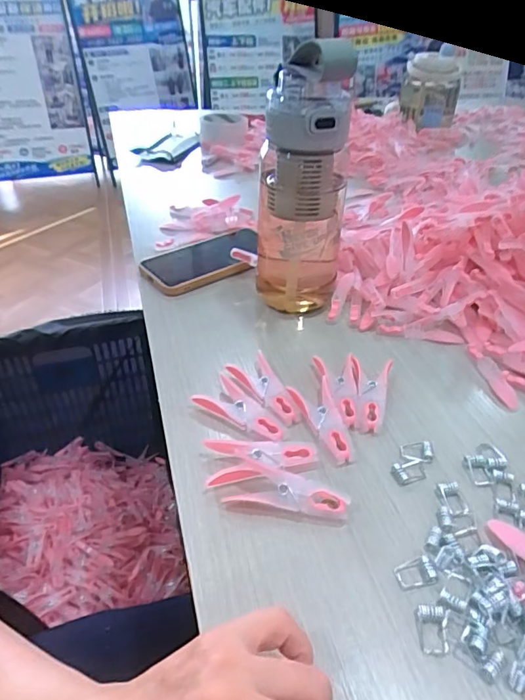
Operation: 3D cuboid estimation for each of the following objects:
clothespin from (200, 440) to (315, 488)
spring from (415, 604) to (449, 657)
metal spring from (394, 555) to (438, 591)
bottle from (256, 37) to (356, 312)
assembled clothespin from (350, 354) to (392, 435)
[{"bbox_3d":[0.000,0.076,0.342,0.076,0.015,0.031,-3,39,-7],"label":"clothespin"},{"bbox_3d":[0.091,0.148,0.260,0.016,0.004,0.024,3,38,1],"label":"spring"},{"bbox_3d":[0.089,0.129,0.283,0.023,0.004,0.016,-7,39,-11],"label":"metal spring"},{"bbox_3d":[0.034,-0.140,0.439,0.083,0.221,0.082,5,38,4],"label":"bottle"},{"bbox_3d":[0.086,0.034,0.394,0.032,0.012,0.076,8,39,8],"label":"assembled clothespin"}]

